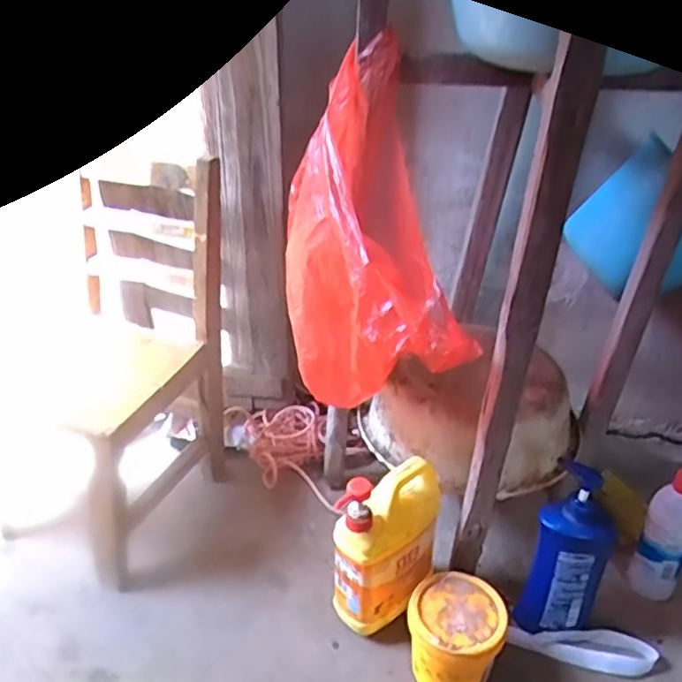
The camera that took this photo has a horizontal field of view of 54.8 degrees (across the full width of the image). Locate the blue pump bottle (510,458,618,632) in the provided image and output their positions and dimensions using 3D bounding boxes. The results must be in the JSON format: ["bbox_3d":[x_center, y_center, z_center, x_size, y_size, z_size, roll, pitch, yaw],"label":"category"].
[{"bbox_3d":[0.279,0.263,0.805,0.086,0.245,0.055,17,33,25],"label":"blue pump bottle"}]

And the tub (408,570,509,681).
[{"bbox_3d":[0.138,0.356,0.795,0.107,0.102,0.112,1,30,0],"label":"tub"}]

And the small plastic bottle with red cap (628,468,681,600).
[{"bbox_3d":[0.428,0.251,0.864,0.058,0.200,0.049,20,35,30],"label":"small plastic bottle with red cap"}]

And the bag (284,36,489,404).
[{"bbox_3d":[0.033,-0.102,0.738,0.131,0.372,0.270,-10,31,-17],"label":"bag"}]

